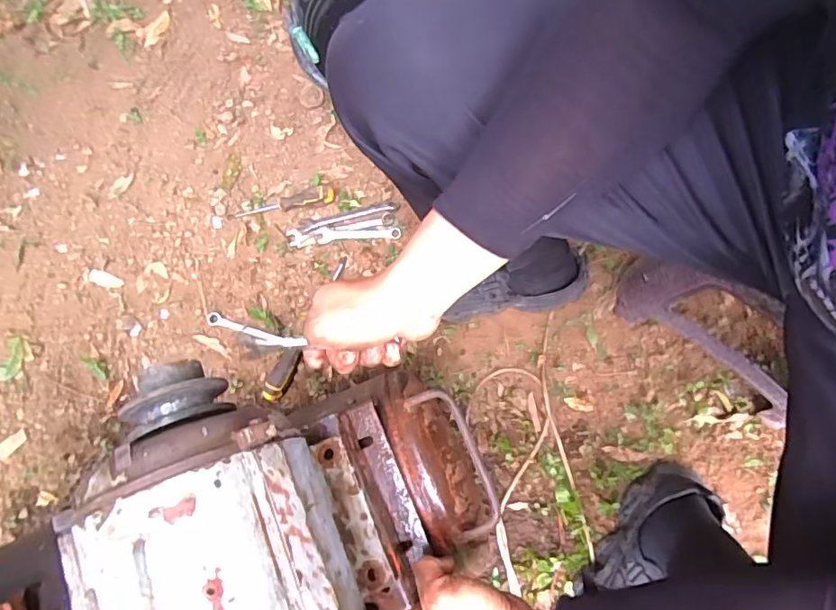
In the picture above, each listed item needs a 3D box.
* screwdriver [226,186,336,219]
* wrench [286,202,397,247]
[{"bbox_3d":[-0.237,-0.176,0.880,0.191,0.023,0.029,-10,75,12],"label":"screwdriver"},{"bbox_3d":[-0.129,-0.144,0.866,0.192,0.016,0.028,-18,78,1],"label":"wrench"}]

